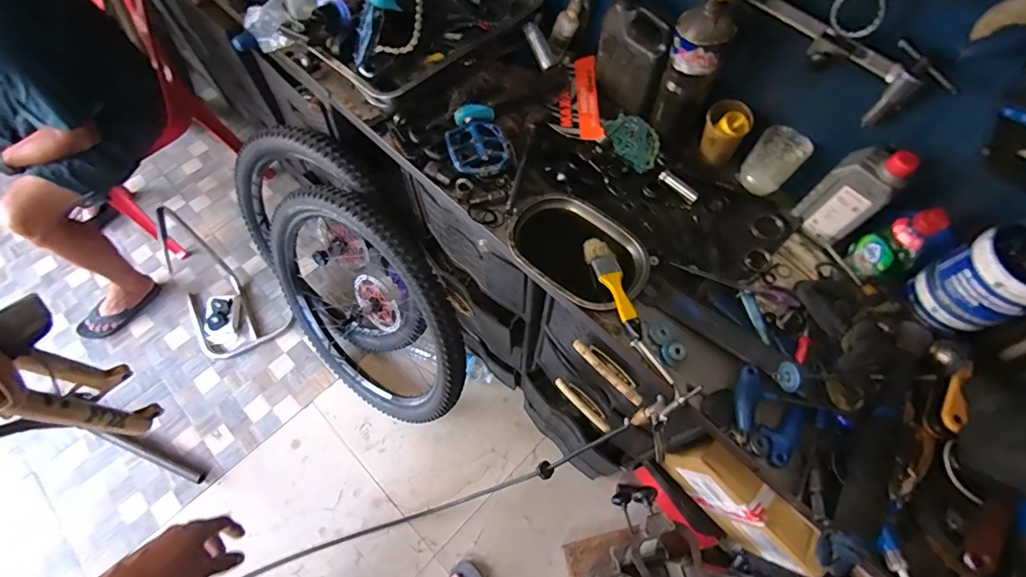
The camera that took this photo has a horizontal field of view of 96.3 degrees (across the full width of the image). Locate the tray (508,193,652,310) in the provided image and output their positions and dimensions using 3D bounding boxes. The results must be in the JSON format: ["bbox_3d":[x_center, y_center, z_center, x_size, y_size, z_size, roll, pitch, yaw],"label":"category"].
[{"bbox_3d":[0.099,-0.058,0.703,0.214,0.024,0.153,35,69,14],"label":"tray"}]

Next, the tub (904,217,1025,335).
[{"bbox_3d":[0.599,-0.008,0.581,0.098,0.133,0.101,-27,68,-13],"label":"tub"}]

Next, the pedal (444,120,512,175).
[{"bbox_3d":[-0.058,-0.240,0.769,0.102,0.030,0.102,-7,65,-5],"label":"pedal"}]

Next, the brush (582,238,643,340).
[{"bbox_3d":[0.147,-0.005,0.665,0.040,0.014,0.177,-13,52,-7],"label":"brush"}]

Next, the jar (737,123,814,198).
[{"bbox_3d":[0.423,-0.206,0.744,0.068,0.094,0.071,0,65,-1],"label":"jar"}]

